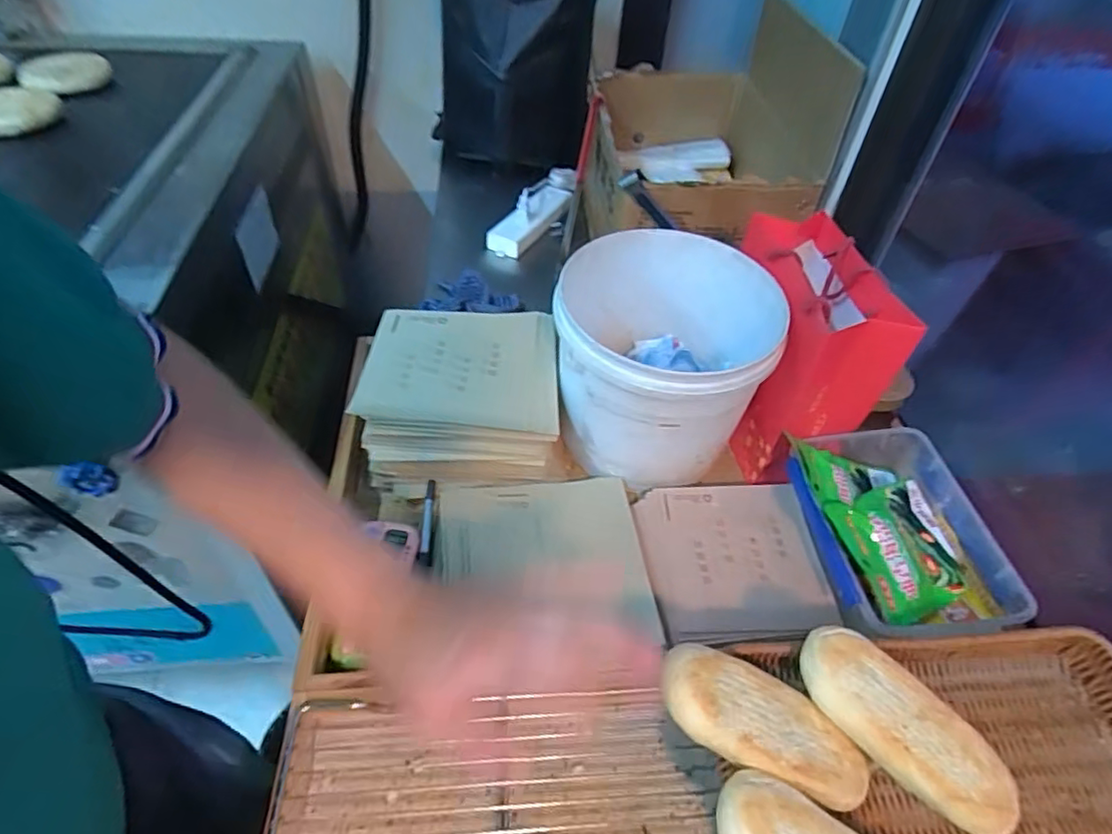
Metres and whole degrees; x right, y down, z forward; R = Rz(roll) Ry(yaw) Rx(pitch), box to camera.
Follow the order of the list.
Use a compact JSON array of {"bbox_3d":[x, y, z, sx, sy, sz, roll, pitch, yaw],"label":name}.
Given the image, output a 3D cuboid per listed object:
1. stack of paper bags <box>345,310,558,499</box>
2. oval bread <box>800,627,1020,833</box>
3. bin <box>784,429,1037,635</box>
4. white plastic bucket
[{"bbox_3d":[-0.100,-0.023,0.651,0.195,0.081,0.188,1,48,-4],"label":"stack of paper bags"},{"bbox_3d":[0.232,0.205,0.407,0.156,0.026,0.056,40,55,11],"label":"oval bread"},{"bbox_3d":[0.313,0.105,0.578,0.169,0.072,0.209,-3,48,-7],"label":"bin"},{"bbox_3d":[0.104,-0.053,0.631,0.215,0.175,0.204,16,49,9],"label":"white plastic bucket"}]

